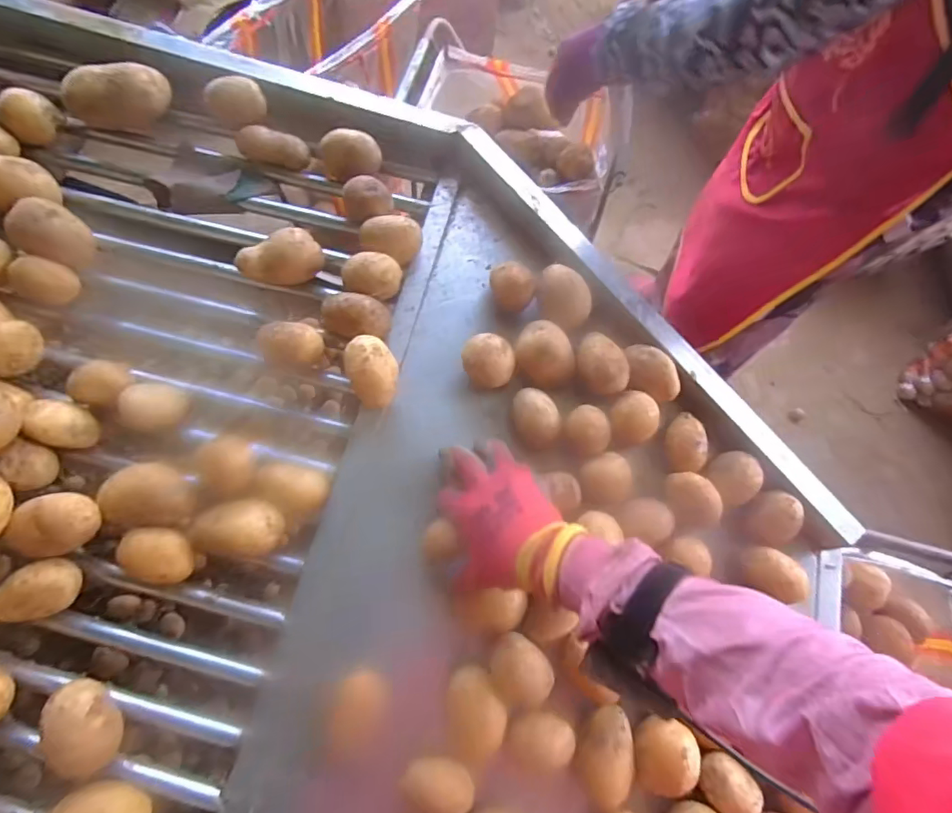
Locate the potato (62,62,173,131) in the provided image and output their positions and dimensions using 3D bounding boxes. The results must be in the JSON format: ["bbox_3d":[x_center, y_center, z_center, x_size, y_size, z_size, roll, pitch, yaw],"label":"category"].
[{"bbox_3d":[-0.400,-0.347,0.566,0.099,0.048,0.050,-9,73,-4],"label":"potato"}]

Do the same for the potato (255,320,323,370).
[{"bbox_3d":[-0.178,-0.061,0.491,0.054,0.035,0.043,-14,74,-6],"label":"potato"}]

